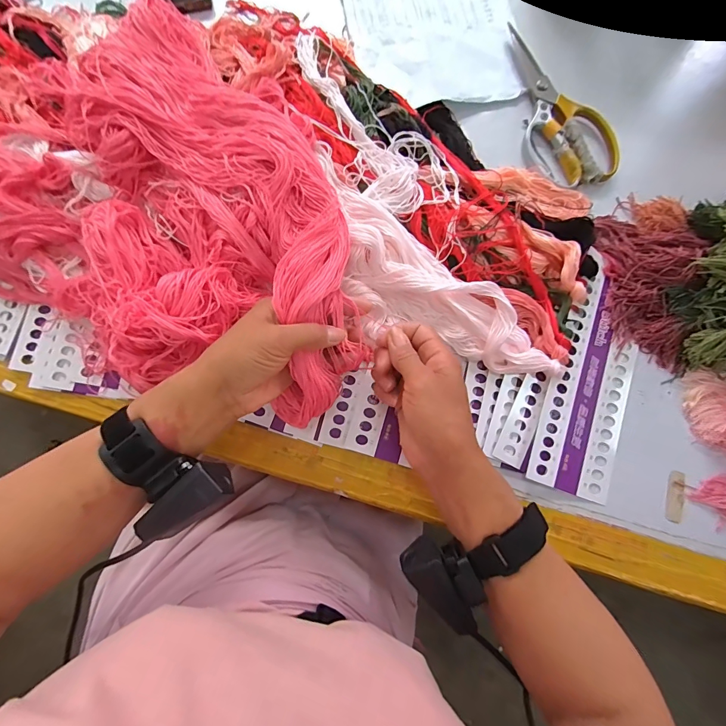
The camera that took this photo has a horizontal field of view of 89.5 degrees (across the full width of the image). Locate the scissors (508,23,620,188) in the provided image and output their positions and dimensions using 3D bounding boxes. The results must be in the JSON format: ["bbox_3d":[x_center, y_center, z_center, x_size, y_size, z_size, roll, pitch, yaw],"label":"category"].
[{"bbox_3d":[0.226,-0.298,0.416,0.088,0.013,0.207,-6,80,-1],"label":"scissors"}]

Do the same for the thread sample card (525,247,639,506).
[{"bbox_3d":[0.228,0.013,0.363,0.083,0.005,0.229,21,80,-6],"label":"thread sample card"}]

